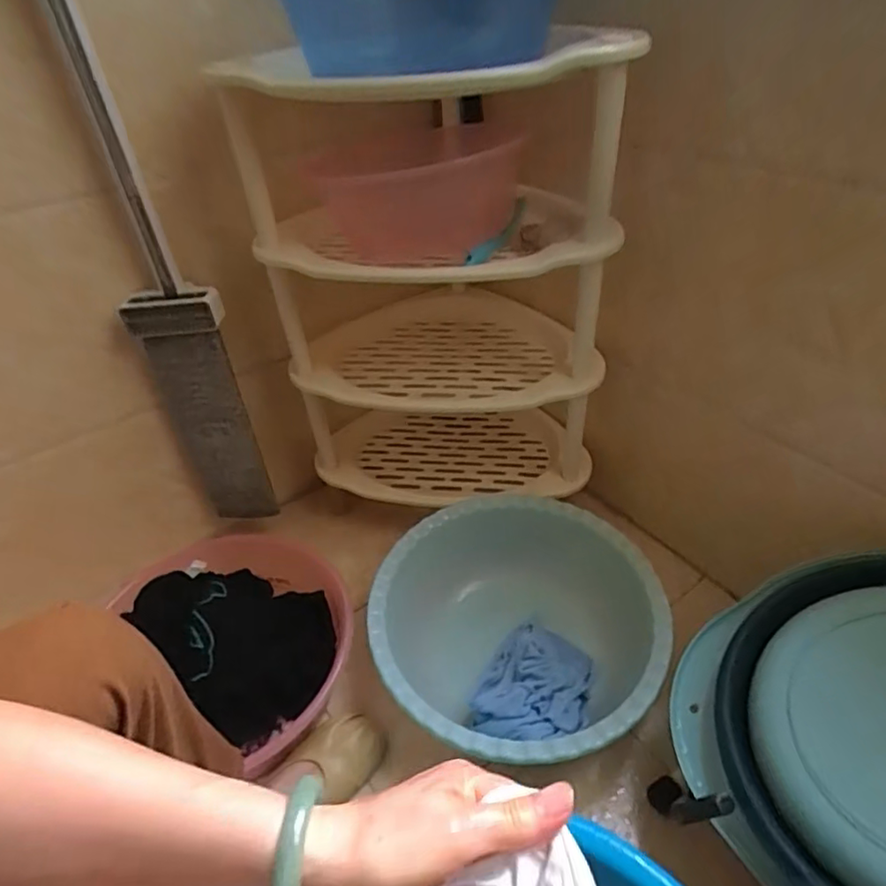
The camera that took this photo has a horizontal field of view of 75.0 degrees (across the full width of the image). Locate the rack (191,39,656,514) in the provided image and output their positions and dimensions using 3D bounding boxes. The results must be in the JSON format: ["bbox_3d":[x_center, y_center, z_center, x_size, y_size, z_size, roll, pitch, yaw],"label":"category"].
[{"bbox_3d":[-0.023,-0.192,0.837,0.416,0.595,0.337,-15,40,-11],"label":"rack"}]

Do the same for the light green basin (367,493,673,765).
[{"bbox_3d":[0.097,0.259,0.788,0.372,0.146,0.364,5,40,13],"label":"light green basin"}]

